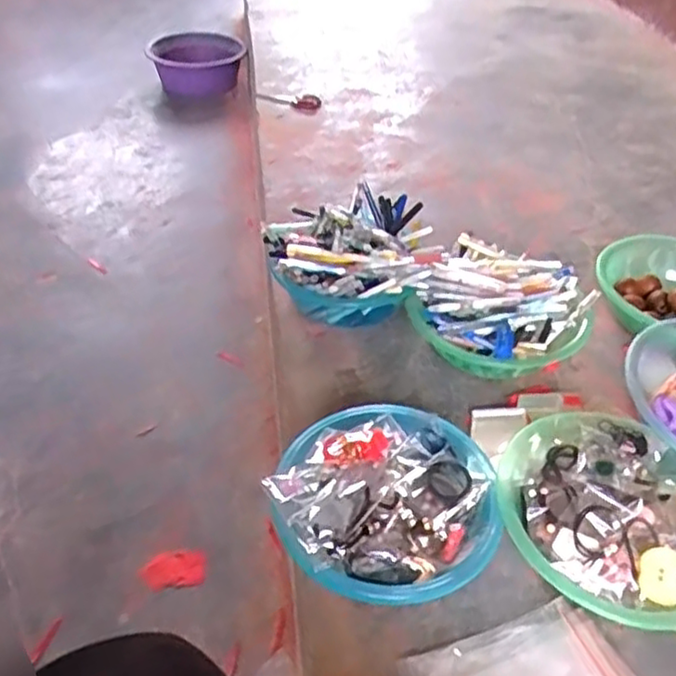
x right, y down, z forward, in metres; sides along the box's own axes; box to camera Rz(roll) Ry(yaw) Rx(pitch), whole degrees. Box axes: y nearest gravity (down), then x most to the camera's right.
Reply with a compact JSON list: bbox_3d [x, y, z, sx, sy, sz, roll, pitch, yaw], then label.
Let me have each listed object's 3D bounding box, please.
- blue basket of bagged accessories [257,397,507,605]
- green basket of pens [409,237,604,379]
[{"bbox_3d":[0.049,0.165,0.697,0.212,0.107,0.214,2,42,-2],"label":"blue basket of bagged accessories"},{"bbox_3d":[0.213,-0.041,0.912,0.221,0.133,0.177,27,47,23],"label":"green basket of pens"}]

